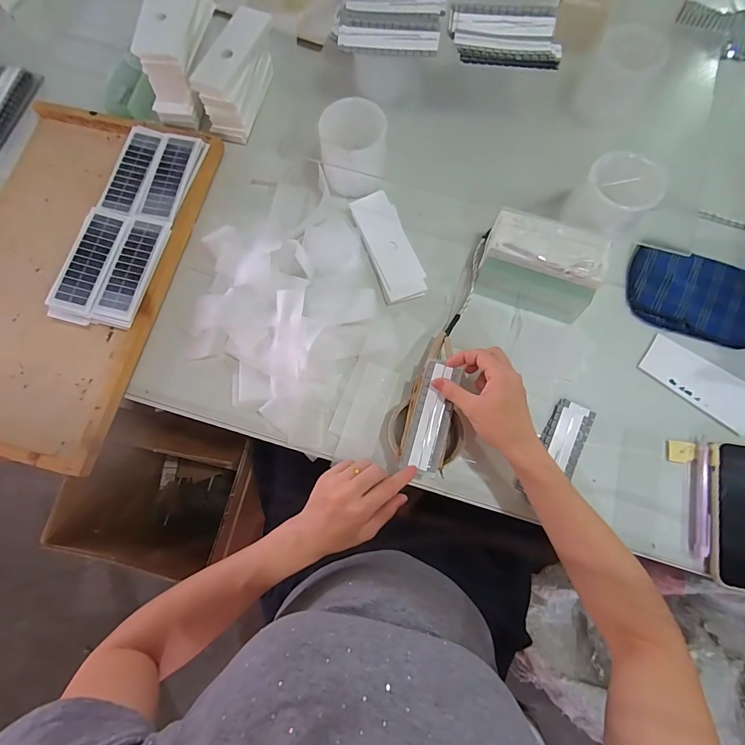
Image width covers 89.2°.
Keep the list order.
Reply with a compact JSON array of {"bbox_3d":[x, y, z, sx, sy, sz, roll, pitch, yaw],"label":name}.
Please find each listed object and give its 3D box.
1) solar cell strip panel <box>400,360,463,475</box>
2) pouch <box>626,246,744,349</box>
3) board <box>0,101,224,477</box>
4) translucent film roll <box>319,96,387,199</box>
[{"bbox_3d":[0.070,0.051,0.445,0.044,0.006,0.126,14,78,5],"label":"solar cell strip panel"},{"bbox_3d":[0.426,-0.102,0.497,0.161,0.016,0.111,15,77,5],"label":"pouch"},{"bbox_3d":[-0.433,-0.149,0.513,0.315,0.036,0.506,12,76,4],"label":"board"},{"bbox_3d":[-0.025,-0.298,0.516,0.082,0.091,0.081,0,76,1],"label":"translucent film roll"}]

